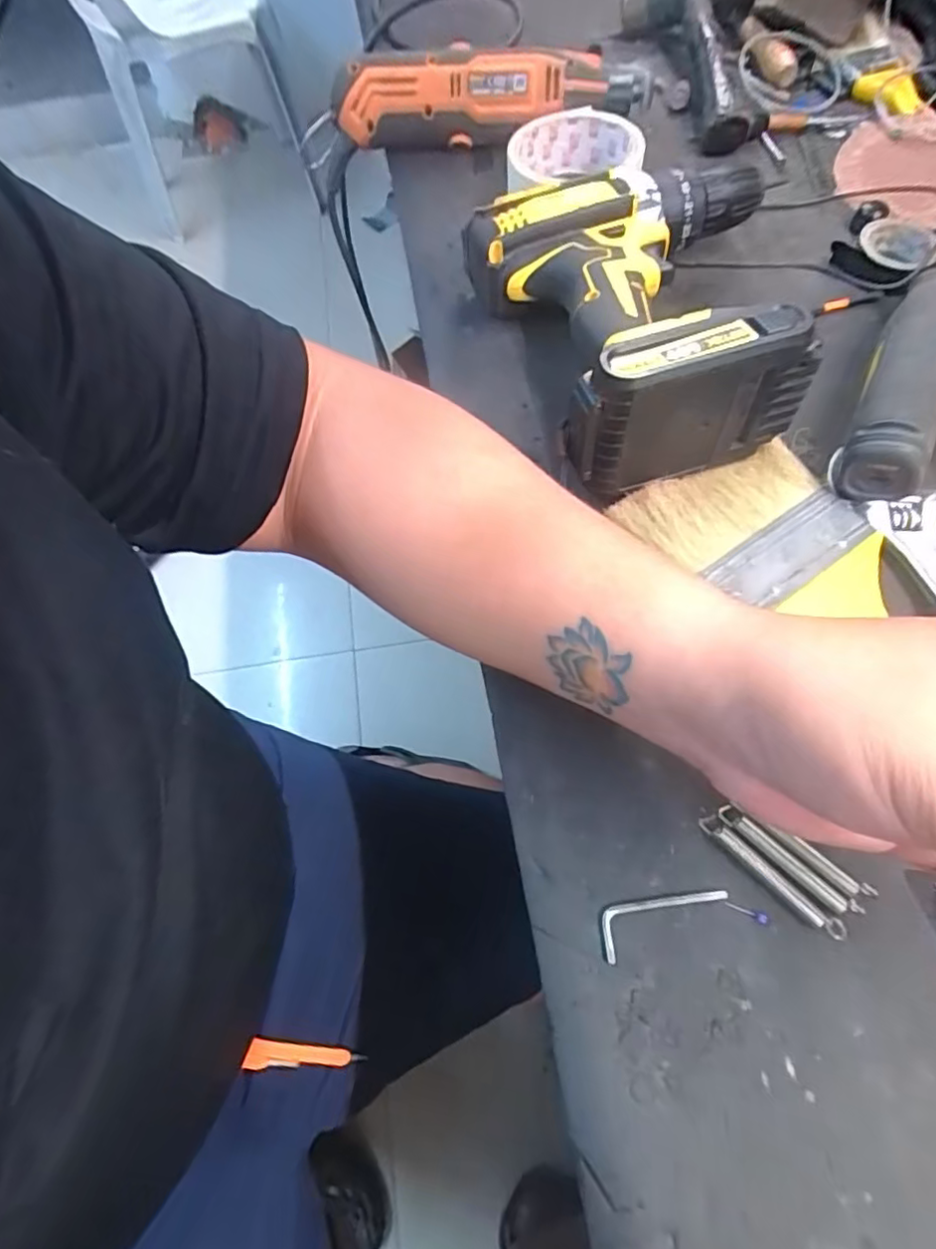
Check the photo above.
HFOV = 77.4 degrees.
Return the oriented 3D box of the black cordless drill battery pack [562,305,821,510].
[{"bbox_3d":[0.105,-0.110,0.286,0.112,0.069,0.043,-20,66,-6],"label":"black cordless drill battery pack"}]

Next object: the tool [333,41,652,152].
[{"bbox_3d":[0.017,-0.401,0.443,0.235,0.047,0.052,5,66,5],"label":"tool"}]

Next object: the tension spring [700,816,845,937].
[{"bbox_3d":[0.126,0.104,0.243,0.007,0.007,0.063,-43,71,-15],"label":"tension spring"}]

